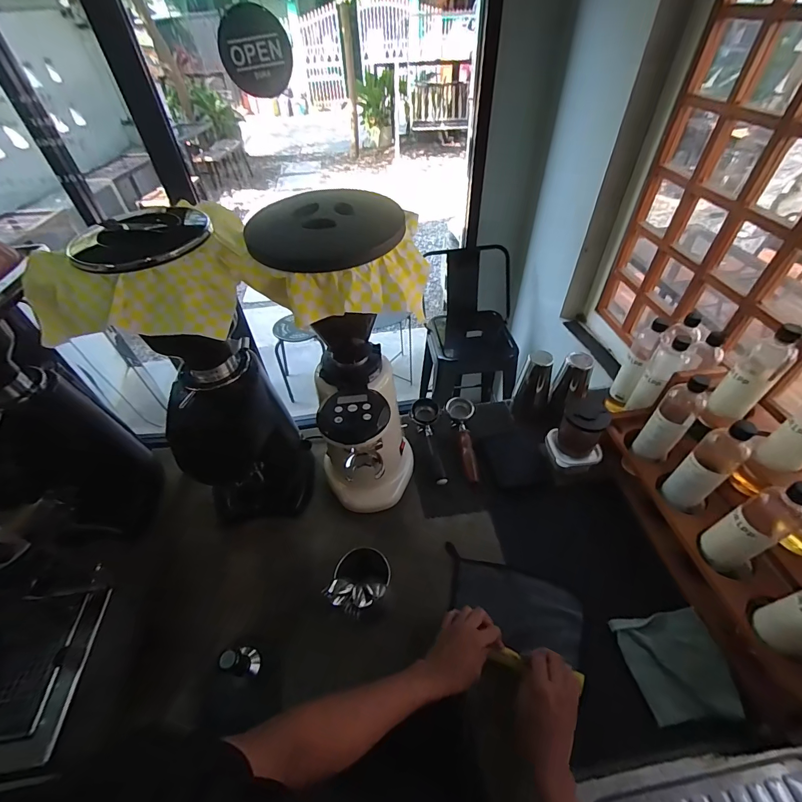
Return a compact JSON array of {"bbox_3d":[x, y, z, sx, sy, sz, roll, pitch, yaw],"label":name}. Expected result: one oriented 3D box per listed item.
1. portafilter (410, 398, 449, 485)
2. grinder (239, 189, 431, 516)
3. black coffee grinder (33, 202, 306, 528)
[{"bbox_3d":[0.073,0.101,0.949,0.072,0.051,0.234,-8,62,-4],"label":"portafilter"},{"bbox_3d":[-0.071,-0.001,0.665,0.218,0.591,0.199,-14,47,-10],"label":"grinder"},{"bbox_3d":[-0.333,0.004,0.691,0.240,0.562,0.239,-10,47,-6],"label":"black coffee grinder"}]

